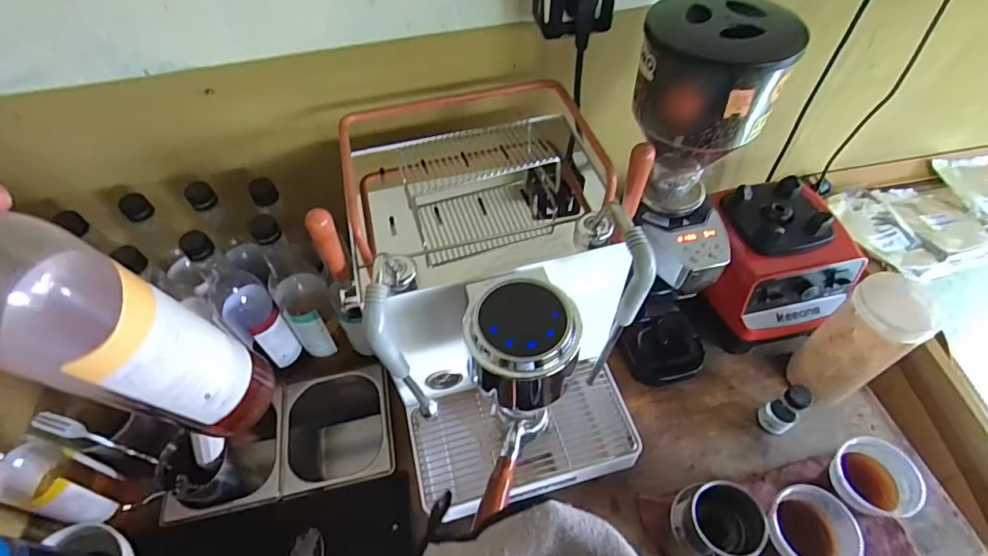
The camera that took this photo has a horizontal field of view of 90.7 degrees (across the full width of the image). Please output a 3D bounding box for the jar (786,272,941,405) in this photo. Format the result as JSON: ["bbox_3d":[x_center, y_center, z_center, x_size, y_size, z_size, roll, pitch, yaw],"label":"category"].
[{"bbox_3d":[0.480,0.087,0.649,0.097,0.206,0.085,-28,58,-18],"label":"jar"}]

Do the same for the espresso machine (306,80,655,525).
[{"bbox_3d":[-0.003,0.014,0.613,0.321,0.346,0.418,-10,54,-6],"label":"espresso machine"}]

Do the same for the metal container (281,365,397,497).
[{"bbox_3d":[-0.226,0.263,0.771,0.157,0.181,0.159,-9,54,-5],"label":"metal container"}]

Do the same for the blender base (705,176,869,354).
[{"bbox_3d":[0.418,-0.023,0.727,0.174,0.158,0.186,-6,53,-3],"label":"blender base"}]

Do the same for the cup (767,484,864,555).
[{"bbox_3d":[0.344,0.297,0.565,0.087,0.119,0.082,-1,53,1],"label":"cup"}]

